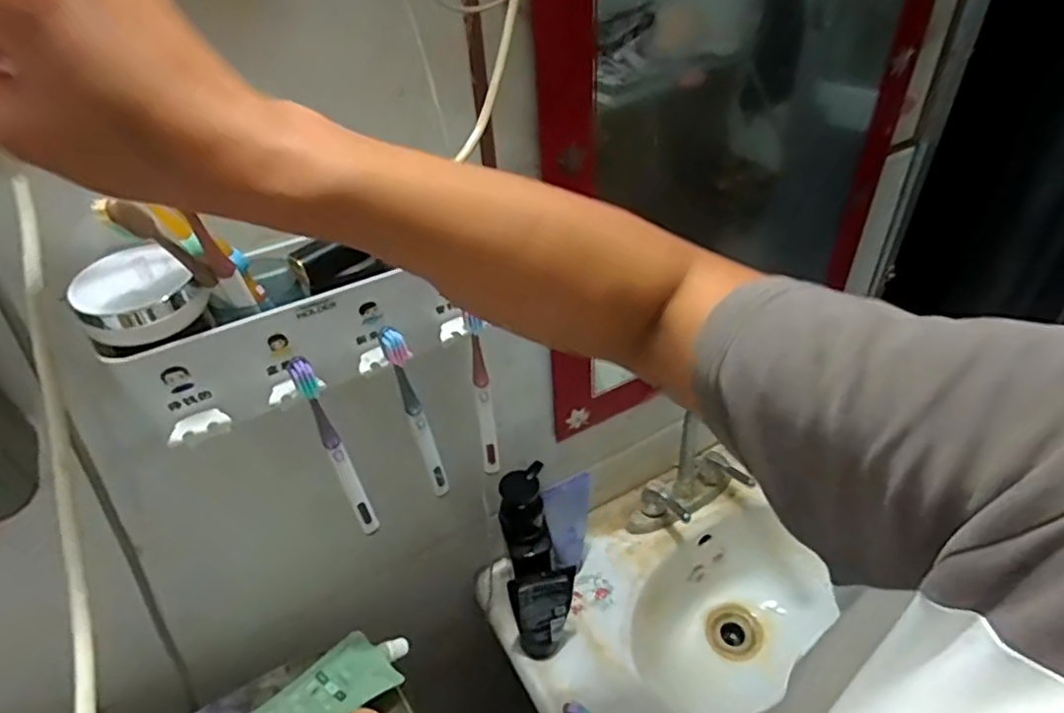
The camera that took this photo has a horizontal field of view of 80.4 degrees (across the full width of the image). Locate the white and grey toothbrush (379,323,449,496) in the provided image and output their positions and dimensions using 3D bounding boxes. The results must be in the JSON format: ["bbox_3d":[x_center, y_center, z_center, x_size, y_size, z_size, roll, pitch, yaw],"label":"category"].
[{"bbox_3d":[-0.090,0.049,0.494,0.021,0.171,0.020,-22,43,-19],"label":"white and grey toothbrush"}]

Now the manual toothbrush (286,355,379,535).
[{"bbox_3d":[-0.146,0.072,0.471,0.015,0.173,0.027,-30,46,-26],"label":"manual toothbrush"}]

